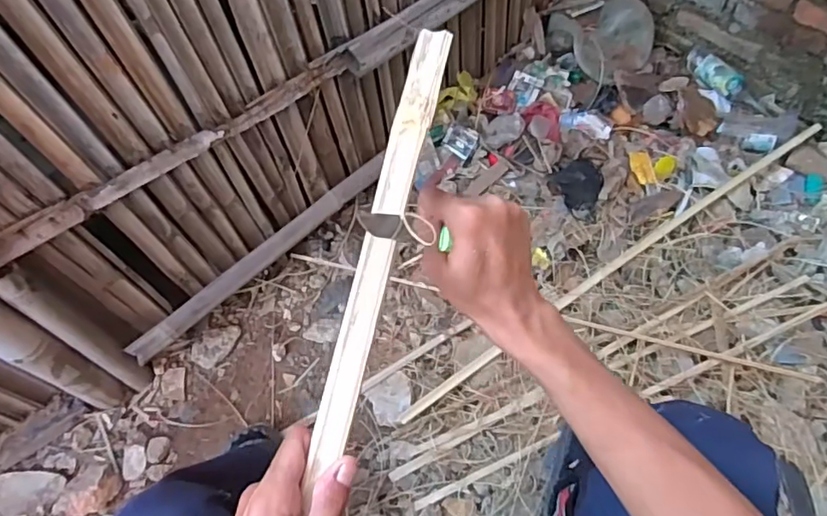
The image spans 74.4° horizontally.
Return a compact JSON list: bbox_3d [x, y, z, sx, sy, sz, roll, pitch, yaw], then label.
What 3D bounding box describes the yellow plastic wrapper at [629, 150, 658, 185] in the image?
[{"bbox_3d":[0.505,-0.199,1.199,0.049,0.004,0.079,-7,75,-6],"label":"yellow plastic wrapper"}]

